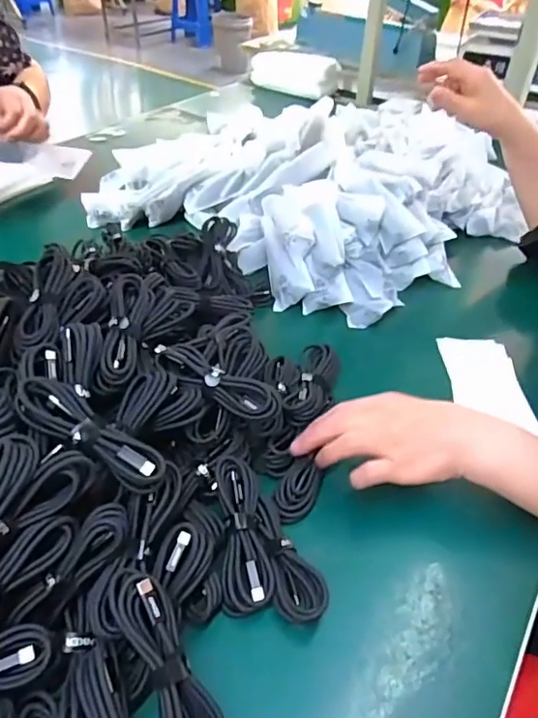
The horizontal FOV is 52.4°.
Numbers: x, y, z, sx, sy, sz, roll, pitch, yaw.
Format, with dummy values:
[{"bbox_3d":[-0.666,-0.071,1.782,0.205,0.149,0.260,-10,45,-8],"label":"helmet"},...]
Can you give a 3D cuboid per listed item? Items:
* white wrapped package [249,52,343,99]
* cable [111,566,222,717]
[{"bbox_3d":[0.057,-0.706,1.349,0.219,0.078,0.076,31,49,28],"label":"white wrapped package"},{"bbox_3d":[-0.063,0.187,0.333,0.035,0.025,0.120,-21,76,-25],"label":"cable"}]

